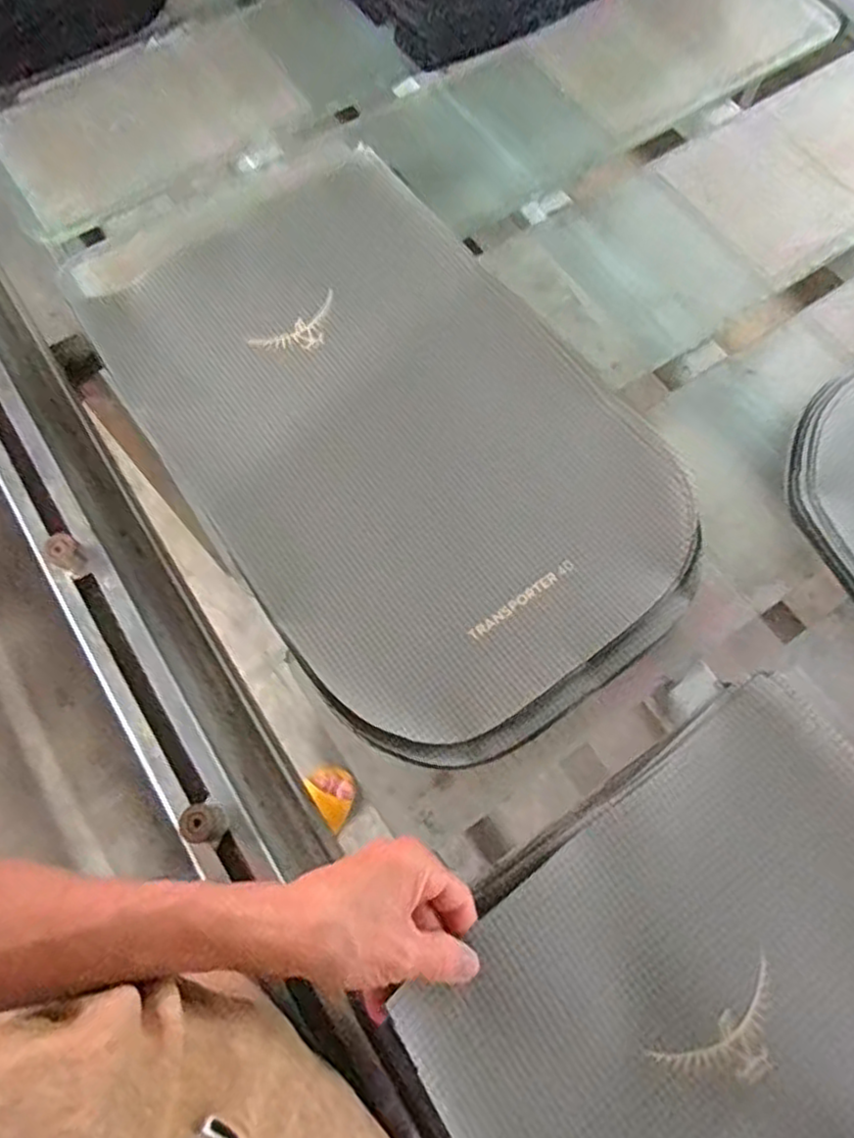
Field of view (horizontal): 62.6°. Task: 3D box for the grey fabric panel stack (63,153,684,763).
[{"bbox_3d":[-0.047,-0.139,0.593,0.334,0.031,0.589,-34,73,-12],"label":"grey fabric panel stack"}]

